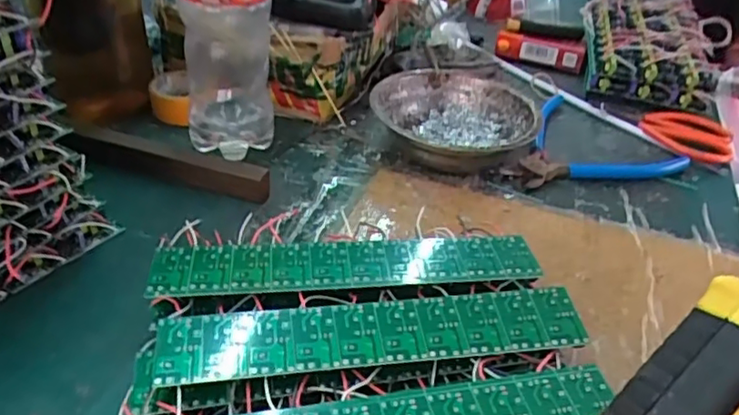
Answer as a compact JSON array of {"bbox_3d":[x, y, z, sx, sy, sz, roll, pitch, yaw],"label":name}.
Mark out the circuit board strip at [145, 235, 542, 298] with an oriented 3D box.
[{"bbox_3d":[-0.012,0.040,0.338,0.200,0.035,0.037,0,36,-9],"label":"circuit board strip"}]

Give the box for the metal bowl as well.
[{"bbox_3d":[0.065,-0.065,0.480,0.125,0.036,0.134,19,38,18],"label":"metal bowl"}]

